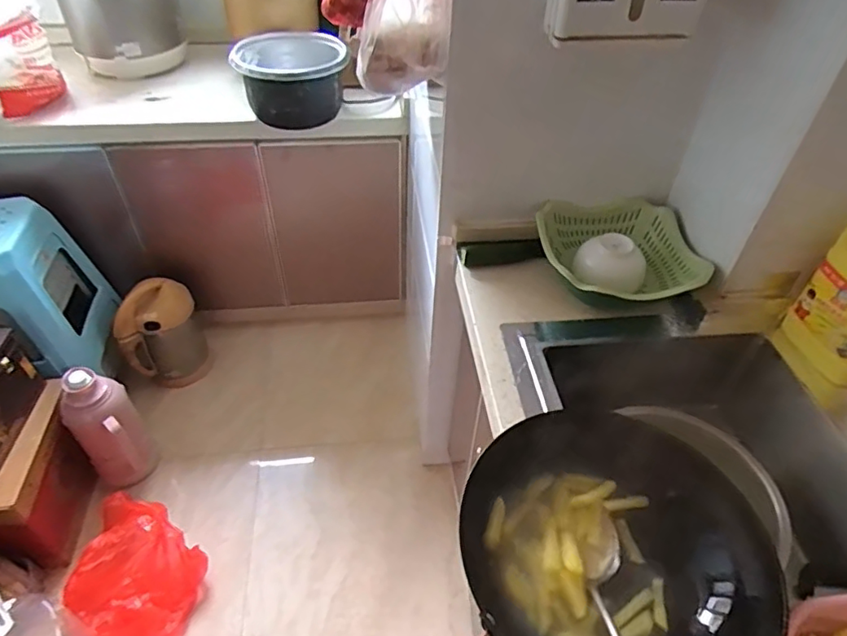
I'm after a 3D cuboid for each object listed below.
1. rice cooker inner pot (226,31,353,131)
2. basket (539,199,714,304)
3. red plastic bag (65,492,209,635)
[{"bbox_3d":[-0.321,-0.575,1.387,0.253,0.167,0.245,1,45,-1],"label":"rice cooker inner pot"},{"bbox_3d":[0.330,-0.109,0.973,0.259,0.086,0.230,-1,45,-4],"label":"basket"},{"bbox_3d":[-0.650,0.590,1.283,0.258,0.153,0.285,9,45,7],"label":"red plastic bag"}]

